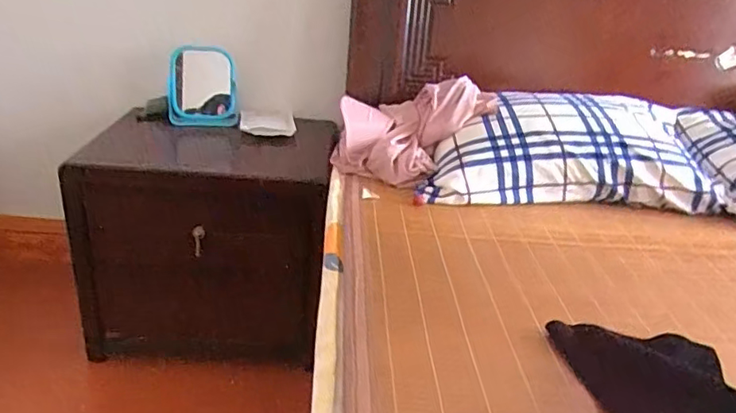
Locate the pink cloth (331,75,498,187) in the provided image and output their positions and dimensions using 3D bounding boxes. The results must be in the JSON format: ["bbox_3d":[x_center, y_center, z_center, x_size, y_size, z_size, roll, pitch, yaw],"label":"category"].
[{"bbox_3d":[0.081,-0.169,1.152,0.236,0.074,0.325,36,69,23],"label":"pink cloth"}]

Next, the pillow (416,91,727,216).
[{"bbox_3d":[0.393,-0.122,1.148,0.569,0.164,0.291,2,25,-5],"label":"pillow"}]

